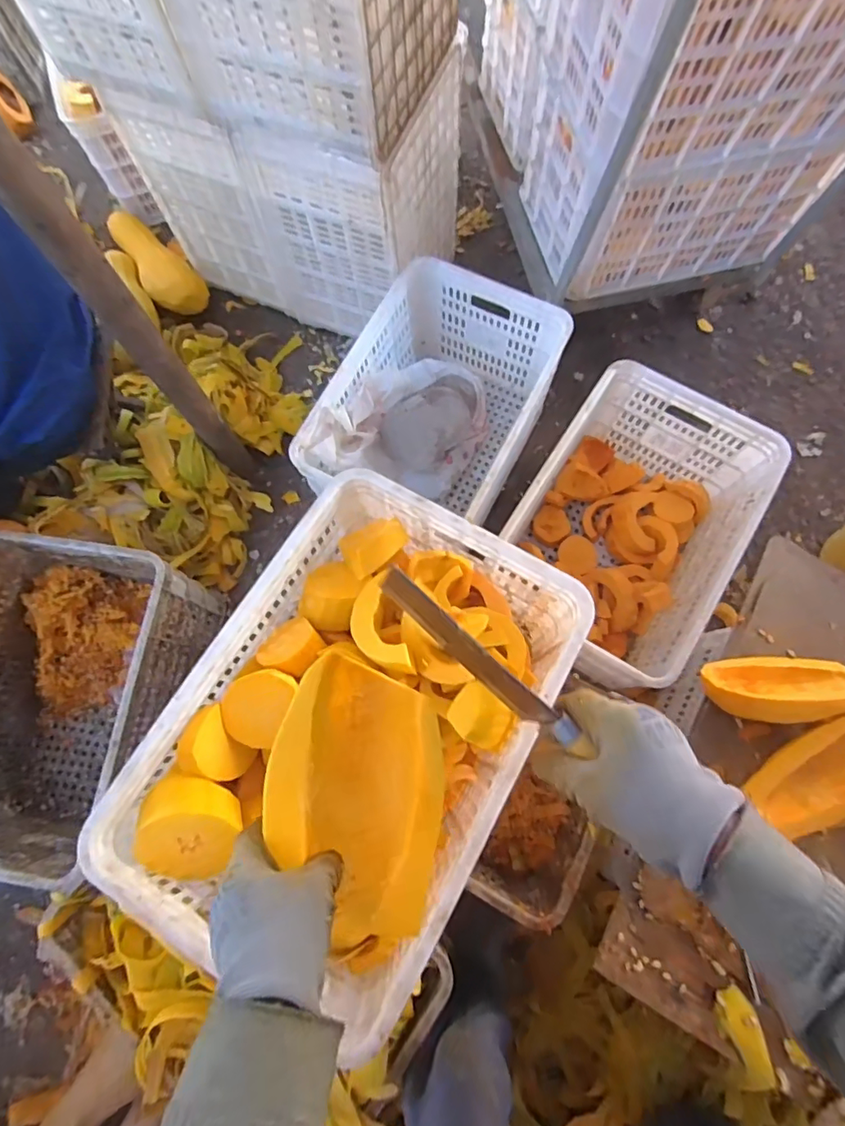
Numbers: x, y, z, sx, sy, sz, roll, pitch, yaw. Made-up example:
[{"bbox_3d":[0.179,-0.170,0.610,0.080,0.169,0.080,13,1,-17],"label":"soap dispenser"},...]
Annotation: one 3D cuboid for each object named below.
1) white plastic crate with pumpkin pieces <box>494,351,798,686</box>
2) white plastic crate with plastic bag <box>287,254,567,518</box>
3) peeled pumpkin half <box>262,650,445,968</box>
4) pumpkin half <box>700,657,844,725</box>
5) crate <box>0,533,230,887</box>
[{"bbox_3d":[0.379,-0.048,1.073,0.355,0.316,0.534,33,77,9],"label":"white plastic crate with pumpkin pieces"},{"bbox_3d":[0.026,-0.309,1.144,0.380,0.275,0.524,24,76,7],"label":"white plastic crate with plastic bag"},{"bbox_3d":[-0.053,0.186,0.435,0.136,0.070,0.199,11,75,3],"label":"peeled pumpkin half"},{"bbox_3d":[0.526,0.181,0.770,0.232,0.088,0.097,-6,74,-1],"label":"pumpkin half"},{"bbox_3d":[-0.662,0.251,1.005,0.374,0.302,0.518,8,74,3],"label":"crate"}]

